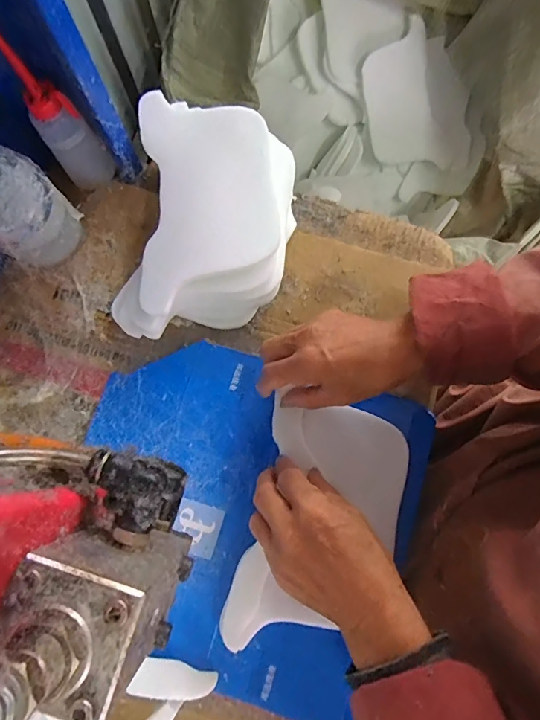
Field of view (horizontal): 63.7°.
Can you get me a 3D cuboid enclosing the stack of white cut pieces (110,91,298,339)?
[{"bbox_3d":[-0.065,-0.154,0.460,0.175,0.052,0.264,2,77,1],"label":"stack of white cut pieces"}]

